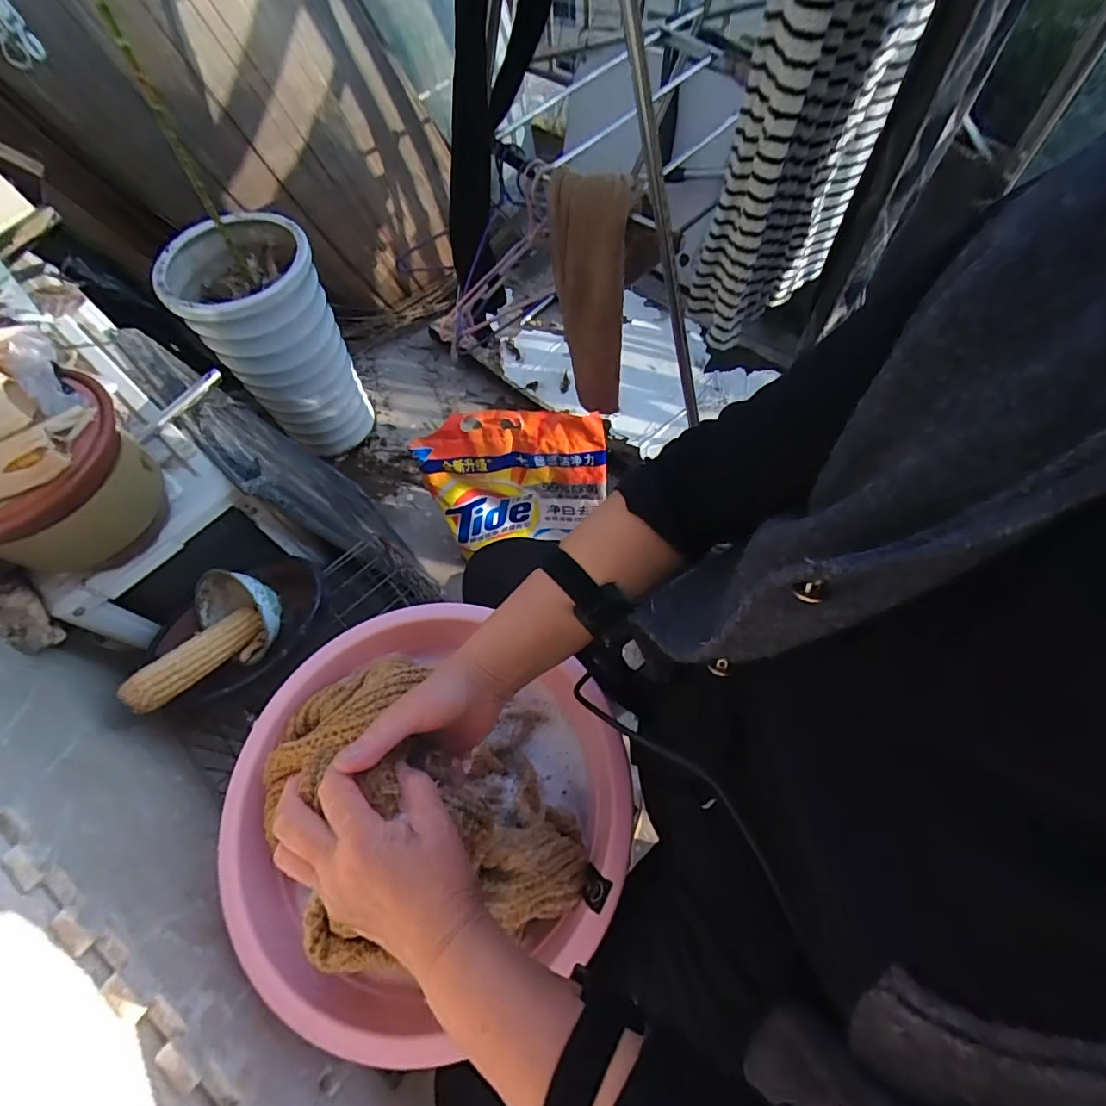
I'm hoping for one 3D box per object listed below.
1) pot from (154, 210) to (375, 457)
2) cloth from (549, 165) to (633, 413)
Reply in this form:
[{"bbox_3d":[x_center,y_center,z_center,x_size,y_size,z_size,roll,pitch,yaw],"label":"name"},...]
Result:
[{"bbox_3d":[-0.580,-0.438,1.177,0.251,0.470,0.263,-1,63,3],"label":"pot"},{"bbox_3d":[0.059,-0.394,0.856,0.107,0.368,0.077,-4,63,2],"label":"cloth"}]

